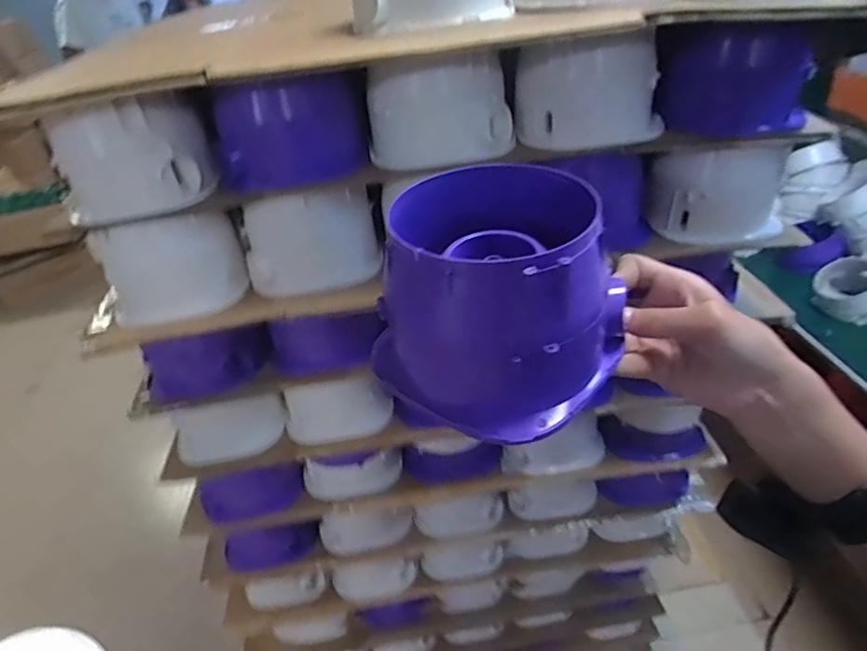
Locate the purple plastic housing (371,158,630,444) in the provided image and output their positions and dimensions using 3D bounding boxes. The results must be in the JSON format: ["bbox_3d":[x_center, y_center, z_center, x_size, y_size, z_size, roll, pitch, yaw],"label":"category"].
[{"bbox_3d":[0.041,-0.015,0.315,0.098,0.103,0.117,24,45,37],"label":"purple plastic housing"}]

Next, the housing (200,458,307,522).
[{"bbox_3d":[-0.240,0.221,0.745,0.134,0.054,0.052,-11,35,-6],"label":"housing"}]

